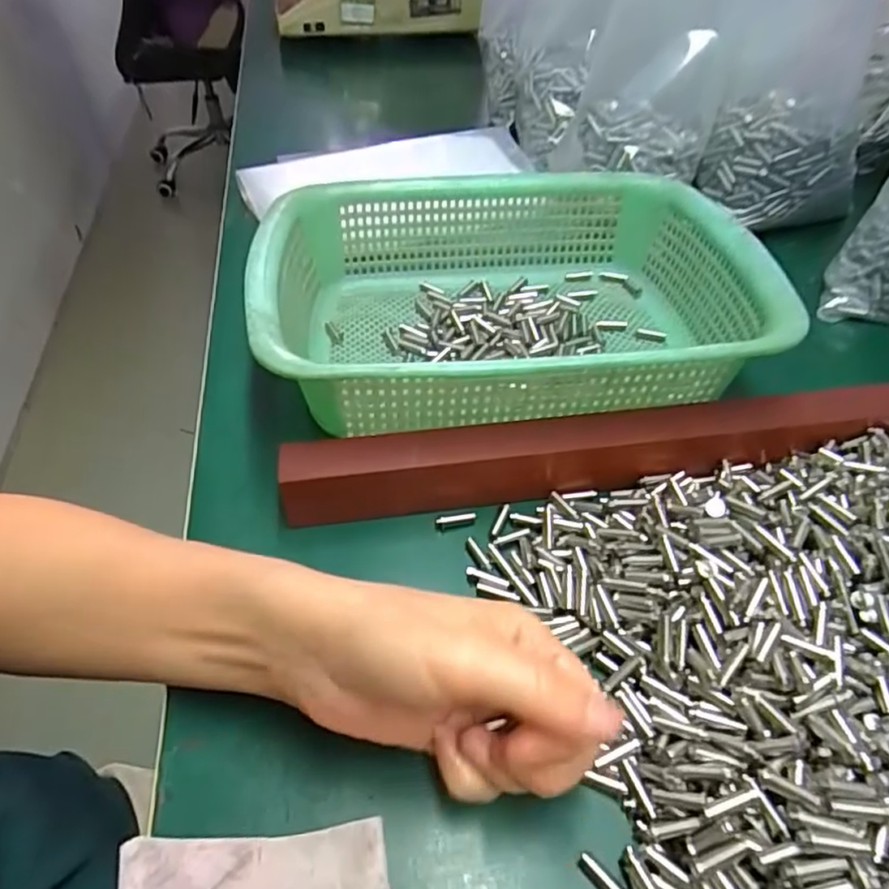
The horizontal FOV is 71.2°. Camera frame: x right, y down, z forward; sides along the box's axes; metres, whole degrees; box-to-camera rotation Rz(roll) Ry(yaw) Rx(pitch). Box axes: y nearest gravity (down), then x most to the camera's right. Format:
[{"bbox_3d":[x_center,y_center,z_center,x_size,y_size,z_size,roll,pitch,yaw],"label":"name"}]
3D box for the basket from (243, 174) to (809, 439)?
[{"bbox_3d":[0.039,-0.093,0.398,0.288,0.083,0.222,-3,47,-2],"label":"basket"}]

